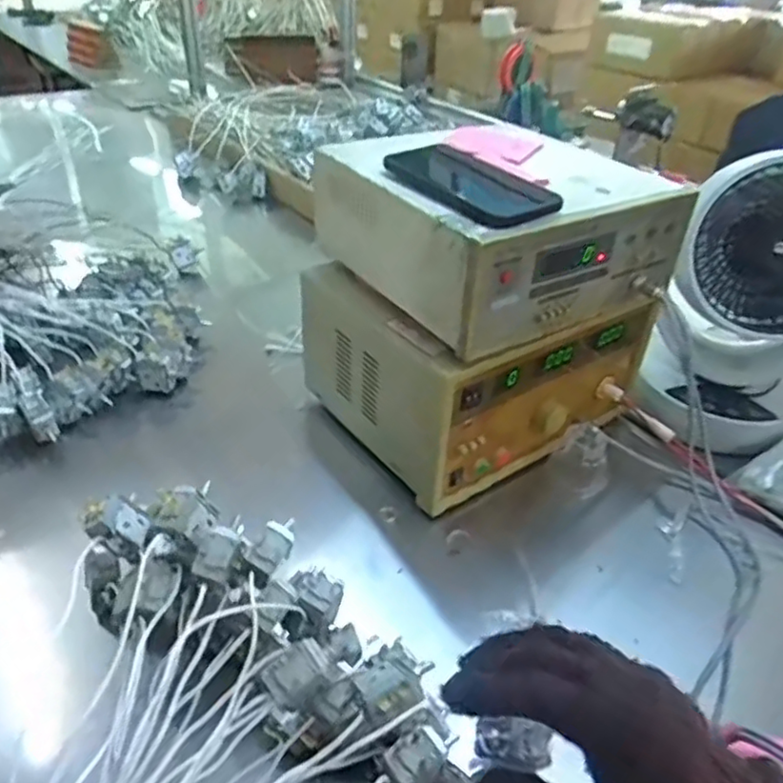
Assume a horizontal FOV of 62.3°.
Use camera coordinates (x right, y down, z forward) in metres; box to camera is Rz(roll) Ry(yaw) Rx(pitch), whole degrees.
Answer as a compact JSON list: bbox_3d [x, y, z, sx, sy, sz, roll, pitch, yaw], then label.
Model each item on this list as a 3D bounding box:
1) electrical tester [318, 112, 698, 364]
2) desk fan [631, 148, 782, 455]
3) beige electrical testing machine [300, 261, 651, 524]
[{"bbox_3d":[0.108,-0.172,0.646,0.282,0.120,0.257,-15,42,-24],"label":"electrical tester"},{"bbox_3d":[0.416,-0.105,0.732,0.177,0.303,0.223,25,41,24],"label":"desk fan"},{"bbox_3d":[0.098,-0.051,0.744,0.311,0.169,0.251,-20,44,-30],"label":"beige electrical testing machine"}]

